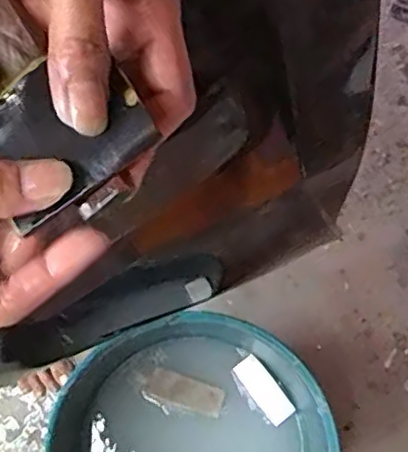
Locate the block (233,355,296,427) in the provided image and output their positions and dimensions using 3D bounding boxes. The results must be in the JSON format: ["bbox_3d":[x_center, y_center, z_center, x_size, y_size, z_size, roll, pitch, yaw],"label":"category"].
[{"bbox_3d":[0.076,0.209,0.793,0.035,0.011,0.088,-36,79,-10],"label":"block"}]

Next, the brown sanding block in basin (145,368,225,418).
[{"bbox_3d":[-0.024,0.212,0.789,0.097,0.019,0.039,17,75,3],"label":"brown sanding block in basin"}]

